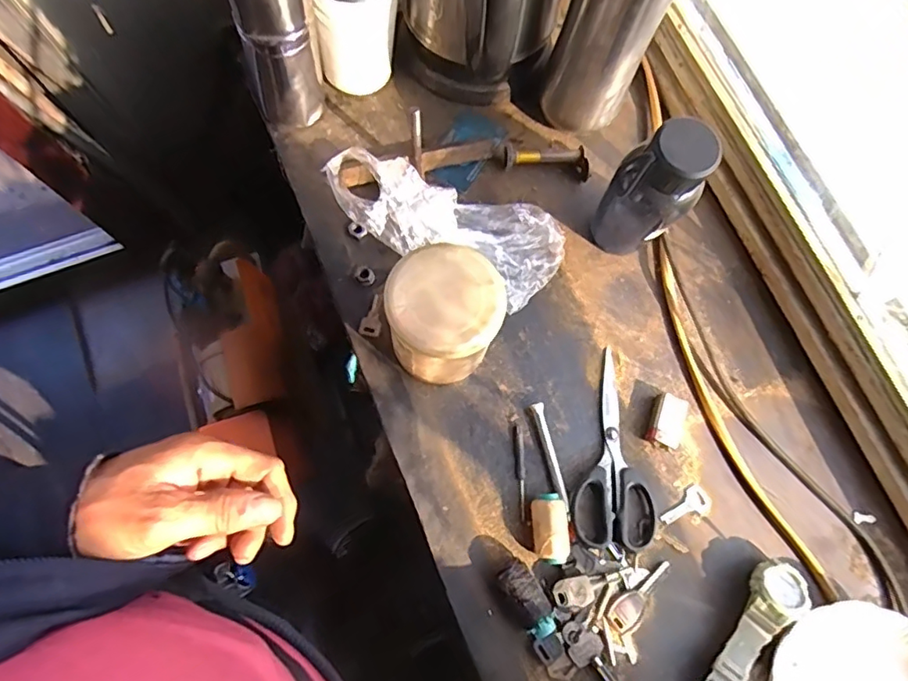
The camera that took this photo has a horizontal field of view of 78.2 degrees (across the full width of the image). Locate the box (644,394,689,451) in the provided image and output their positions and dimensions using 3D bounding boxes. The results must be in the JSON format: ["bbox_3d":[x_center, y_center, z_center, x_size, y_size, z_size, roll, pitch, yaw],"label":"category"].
[{"bbox_3d":[0.190,0.072,0.499,0.029,0.018,0.045,22,76,4],"label":"box"}]

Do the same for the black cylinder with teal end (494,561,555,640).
[{"bbox_3d":[0.057,0.206,0.442,0.030,0.023,0.058,-30,78,-9],"label":"black cylinder with teal end"}]

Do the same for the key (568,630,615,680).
[{"bbox_3d":[0.114,0.256,0.437,0.026,0.004,0.053,-34,87,-10],"label":"key"}]

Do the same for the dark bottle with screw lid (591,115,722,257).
[{"bbox_3d":[0.165,-0.121,0.478,0.062,0.151,0.052,38,77,8],"label":"dark bottle with screw lid"}]

